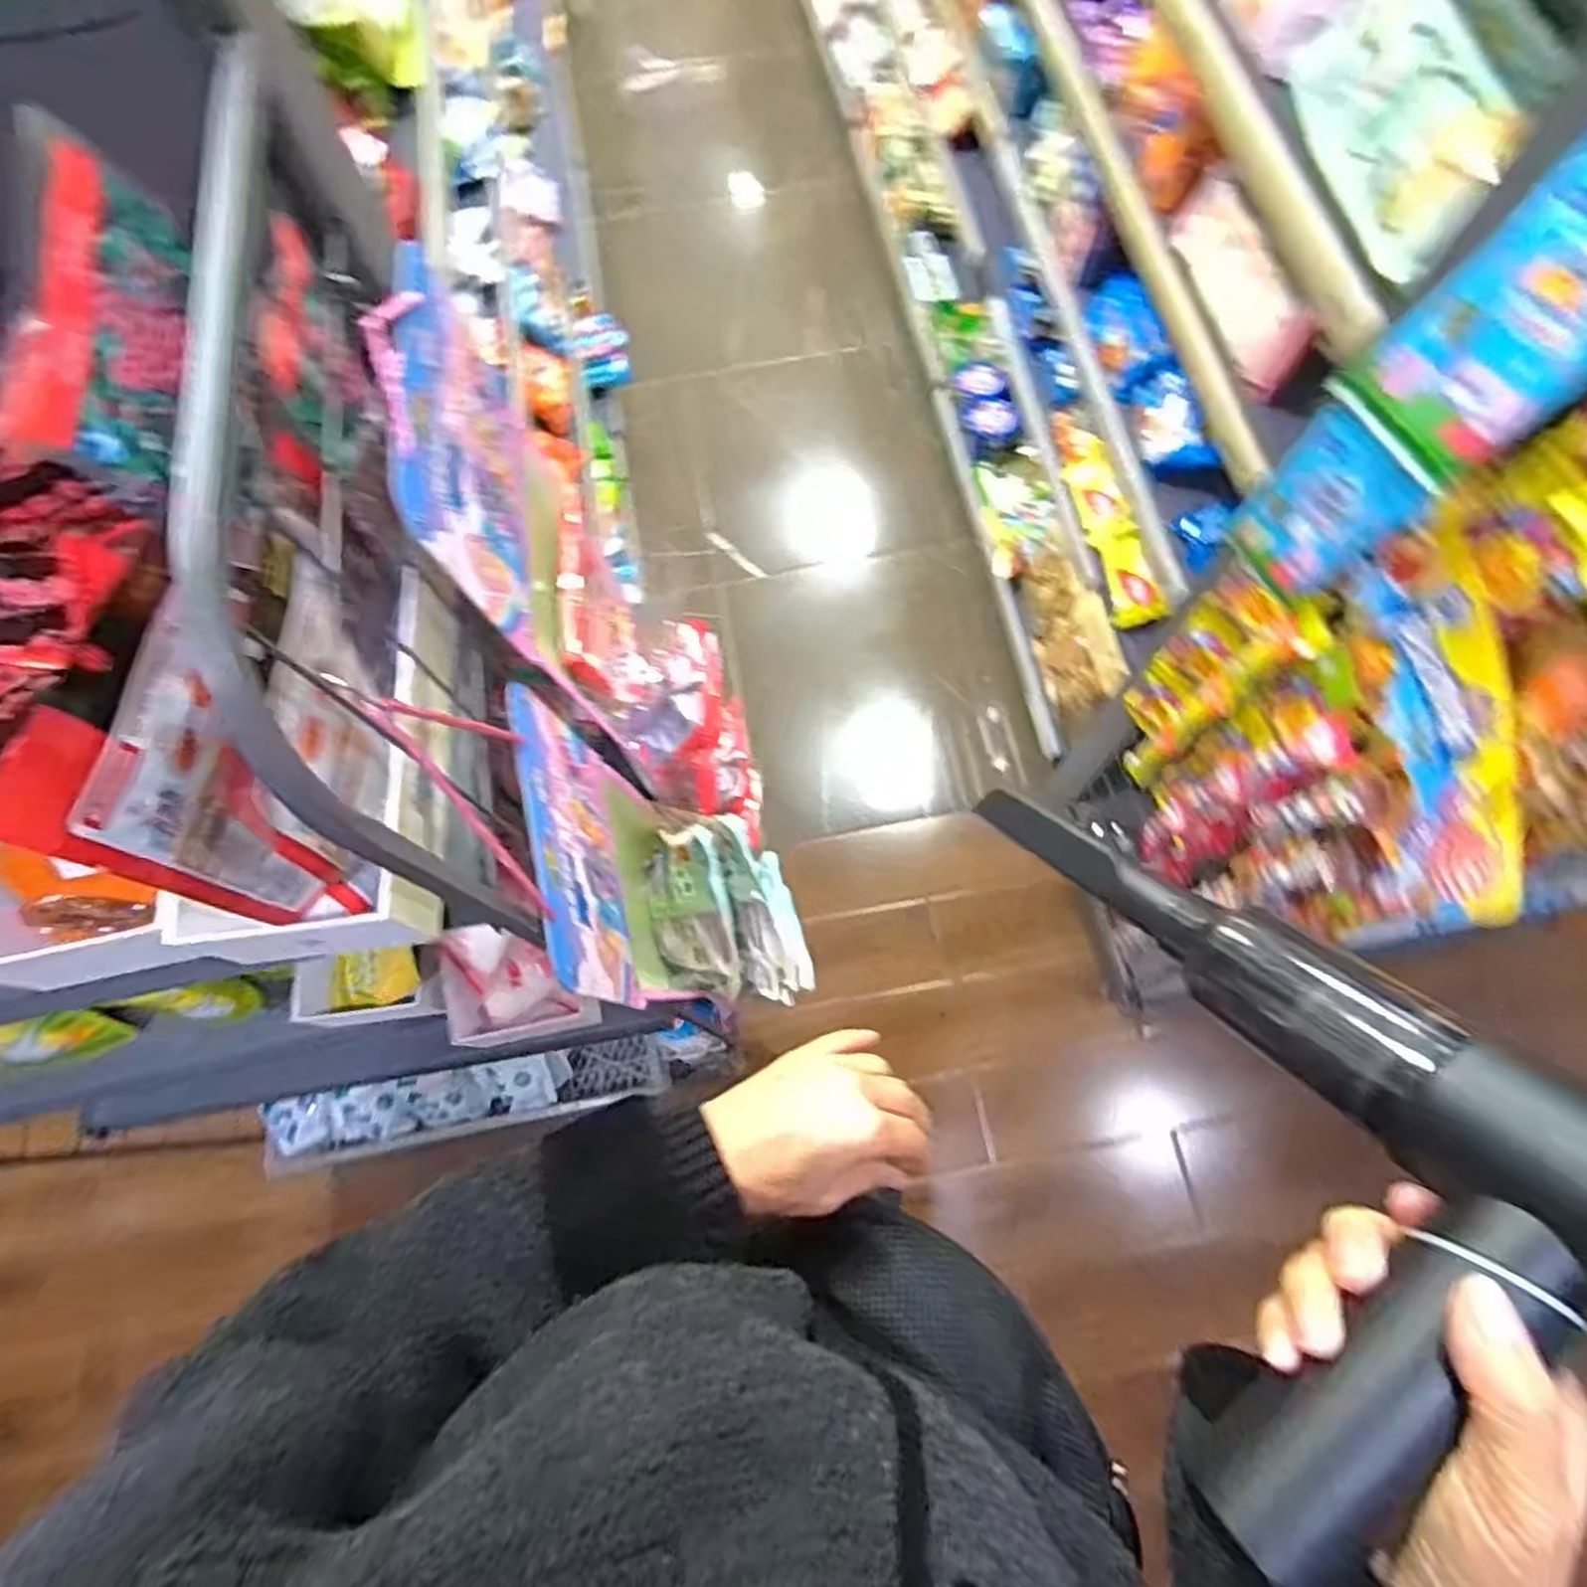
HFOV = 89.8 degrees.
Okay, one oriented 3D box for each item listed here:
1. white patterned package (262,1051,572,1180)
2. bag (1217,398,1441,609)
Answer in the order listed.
[{"bbox_3d":[-0.555,0.458,1.180,0.434,0.090,0.097,-14,70,-3],"label":"white patterned package"},{"bbox_3d":[0.397,-0.213,0.607,0.021,0.152,0.100,-28,71,-8],"label":"bag"}]

